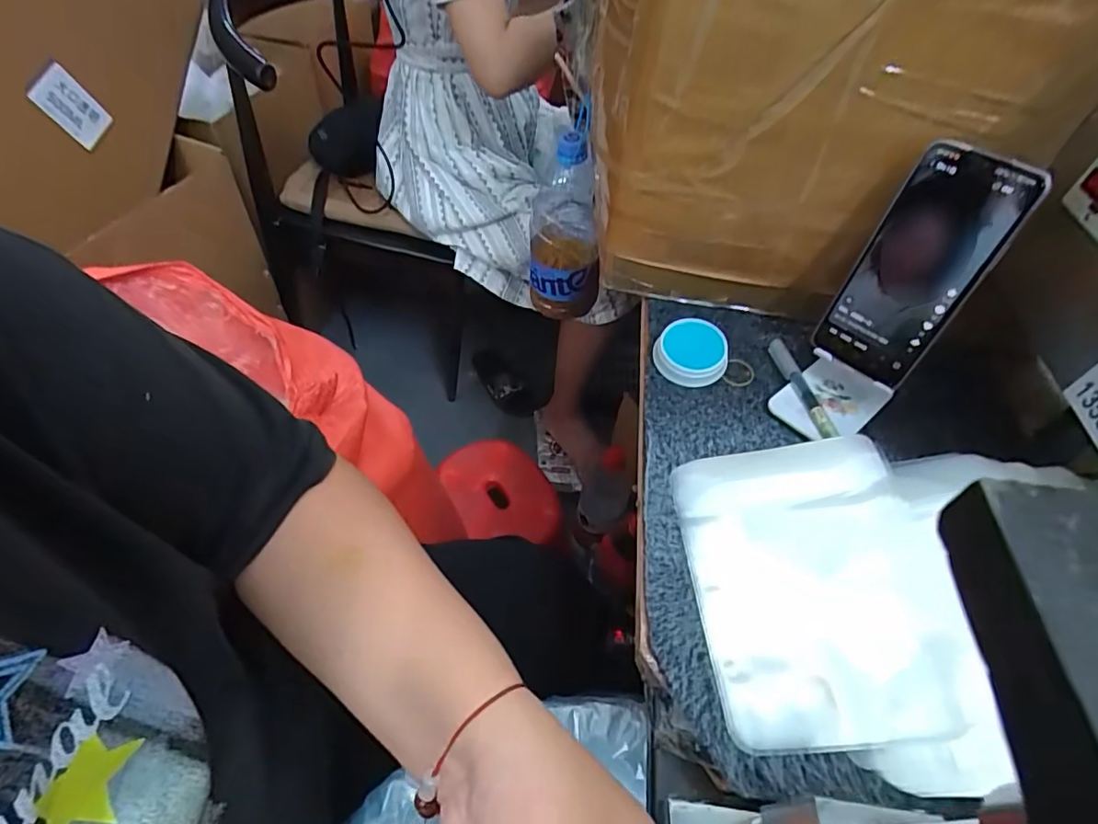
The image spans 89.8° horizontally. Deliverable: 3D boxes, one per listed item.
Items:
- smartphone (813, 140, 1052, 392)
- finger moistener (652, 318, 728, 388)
[{"bbox_3d":[0.261,-0.099,0.397,0.012,0.163,0.074,-23,52,-40],"label":"smartphone"},{"bbox_3d":[0.124,-0.052,0.481,0.061,0.030,0.057,20,51,11],"label":"finger moistener"}]

